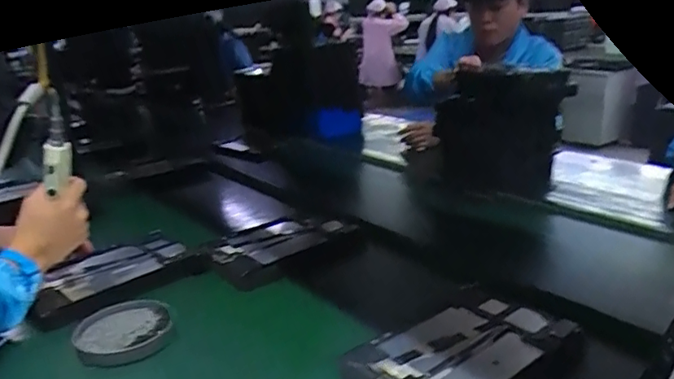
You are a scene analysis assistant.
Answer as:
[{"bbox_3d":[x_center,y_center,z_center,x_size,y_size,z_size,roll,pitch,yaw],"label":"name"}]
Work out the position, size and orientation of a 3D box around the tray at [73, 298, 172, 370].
[{"bbox_3d":[-0.269,0.180,0.681,0.113,0.030,0.108,-6,16,-20],"label":"tray"}]

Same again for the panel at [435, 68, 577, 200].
[{"bbox_3d":[0.386,-0.135,1.290,0.281,0.321,0.041,7,31,10],"label":"panel"}]

